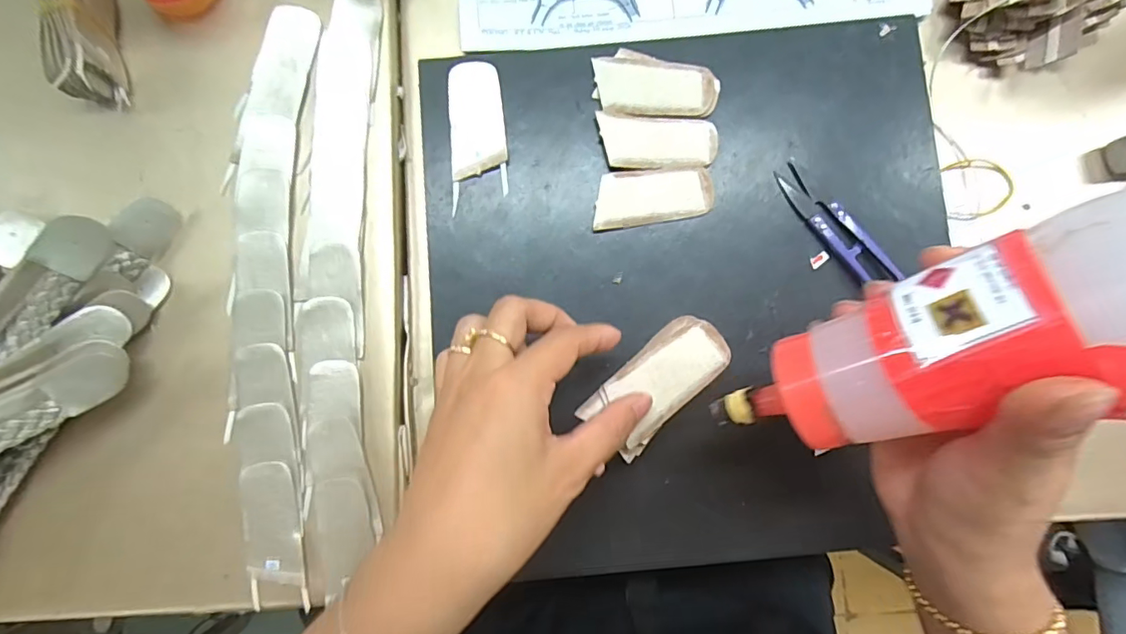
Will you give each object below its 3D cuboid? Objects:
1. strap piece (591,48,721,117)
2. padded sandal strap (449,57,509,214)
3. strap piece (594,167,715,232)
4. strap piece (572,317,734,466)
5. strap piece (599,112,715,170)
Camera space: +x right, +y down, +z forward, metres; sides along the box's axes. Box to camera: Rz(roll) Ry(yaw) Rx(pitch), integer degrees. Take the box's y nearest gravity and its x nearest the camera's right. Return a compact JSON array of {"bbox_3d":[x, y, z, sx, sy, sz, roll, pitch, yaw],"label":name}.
[{"bbox_3d":[0.055,-0.137,0.308,0.072,0.006,0.037,4,84,0],"label":"strap piece"},{"bbox_3d":[-0.050,-0.109,0.308,0.032,0.004,0.082,-4,84,-1],"label":"padded sandal strap"},{"bbox_3d":[0.052,-0.070,0.303,0.068,0.004,0.032,-7,84,-1],"label":"strap piece"},{"bbox_3d":[0.048,0.033,0.266,0.037,0.008,0.077,43,86,4],"label":"strap piece"},{"bbox_3d":[0.055,-0.102,0.305,0.068,0.004,0.031,3,84,0],"label":"strap piece"}]

